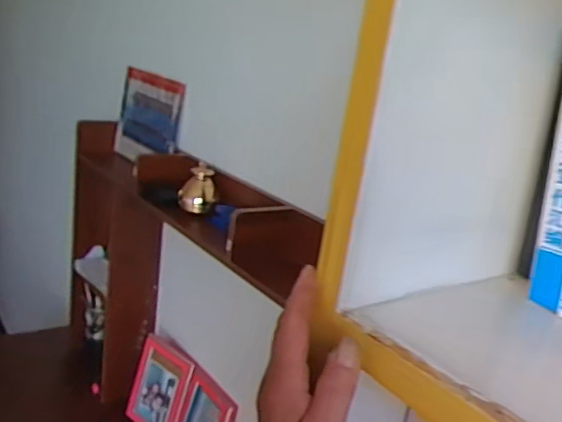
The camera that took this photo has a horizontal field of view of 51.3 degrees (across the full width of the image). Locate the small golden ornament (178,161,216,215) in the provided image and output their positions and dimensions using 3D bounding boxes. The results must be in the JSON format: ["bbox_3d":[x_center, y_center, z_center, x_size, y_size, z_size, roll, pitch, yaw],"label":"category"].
[{"bbox_3d":[-0.146,-0.035,1.027,0.068,0.077,0.060,7,16,-2],"label":"small golden ornament"}]

